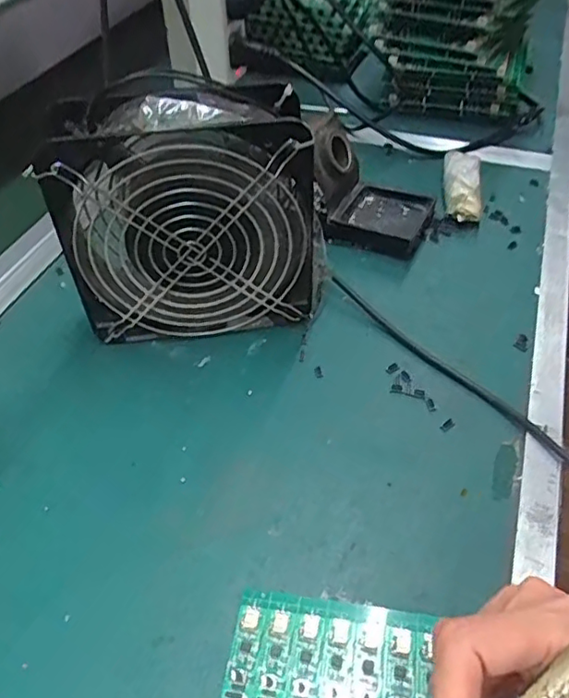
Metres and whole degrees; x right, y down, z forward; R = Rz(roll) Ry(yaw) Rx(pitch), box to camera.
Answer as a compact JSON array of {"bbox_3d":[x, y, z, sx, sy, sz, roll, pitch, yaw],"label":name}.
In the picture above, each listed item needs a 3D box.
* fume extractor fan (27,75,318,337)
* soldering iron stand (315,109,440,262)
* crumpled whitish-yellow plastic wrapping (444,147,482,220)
[{"bbox_3d":[-0.053,-0.080,0.376,0.163,0.157,0.054,-8,45,-3],"label":"fume extractor fan"},{"bbox_3d":[0.065,-0.131,0.466,0.099,0.076,0.072,14,48,18],"label":"soldering iron stand"},{"bbox_3d":[0.152,-0.141,0.506,0.030,0.026,0.085,5,46,10],"label":"crumpled whitish-yellow plastic wrapping"}]

